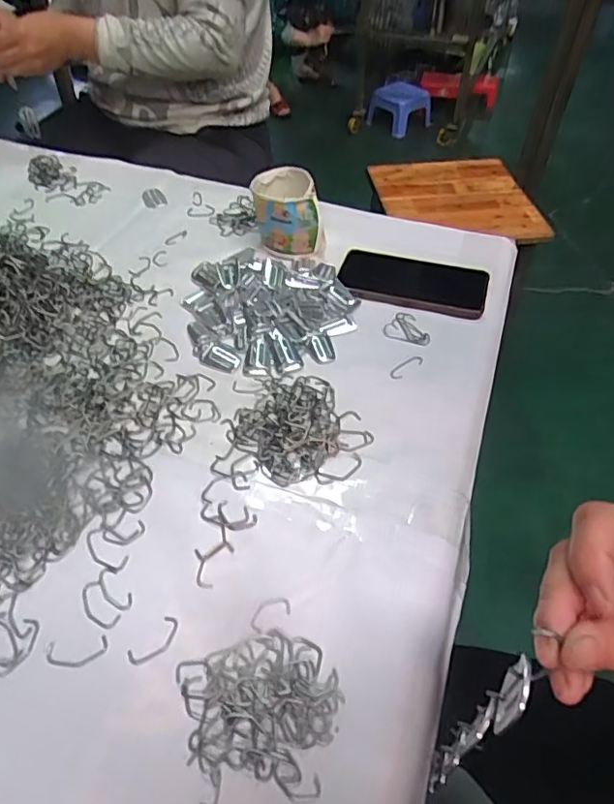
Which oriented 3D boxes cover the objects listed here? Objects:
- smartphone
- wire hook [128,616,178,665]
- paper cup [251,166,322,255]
[{"bbox_3d":[0.119,-0.138,0.631,0.168,0.009,0.087,13,50,11],"label":"smartphone"},{"bbox_3d":[-0.105,0.166,0.381,0.017,0.004,0.038,35,58,26],"label":"wire hook"},{"bbox_3d":[-0.025,-0.231,0.672,0.078,0.068,0.090,-7,50,-6],"label":"paper cup"}]

